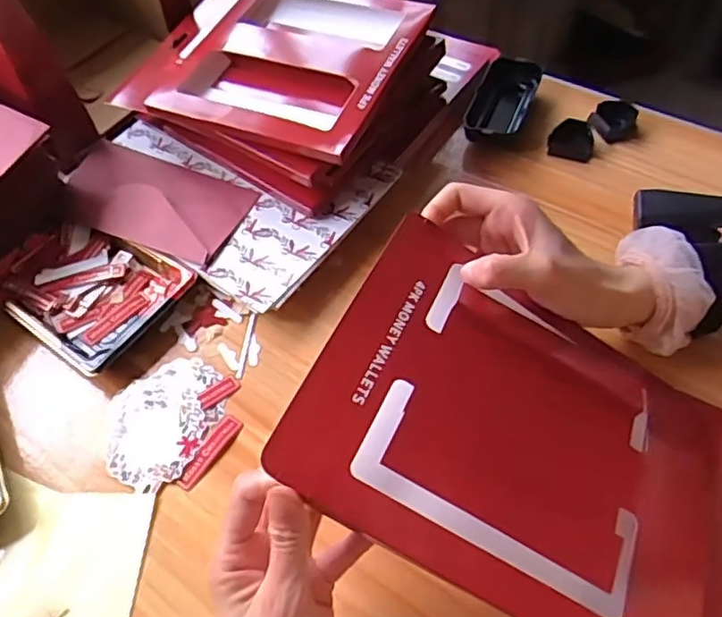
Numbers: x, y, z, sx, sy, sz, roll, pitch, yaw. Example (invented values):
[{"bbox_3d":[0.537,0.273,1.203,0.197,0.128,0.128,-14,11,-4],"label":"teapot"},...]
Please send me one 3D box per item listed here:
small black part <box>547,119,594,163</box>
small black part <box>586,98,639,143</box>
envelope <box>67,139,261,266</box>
[{"bbox_3d":[0.192,-0.154,0.567,0.039,0.017,0.036,13,58,14],"label":"small black part"},{"bbox_3d":[0.234,-0.175,0.578,0.041,0.020,0.037,21,60,19],"label":"small black part"},{"bbox_3d":[-0.188,-0.101,0.545,0.180,0.009,0.090,20,60,19],"label":"envelope"}]

